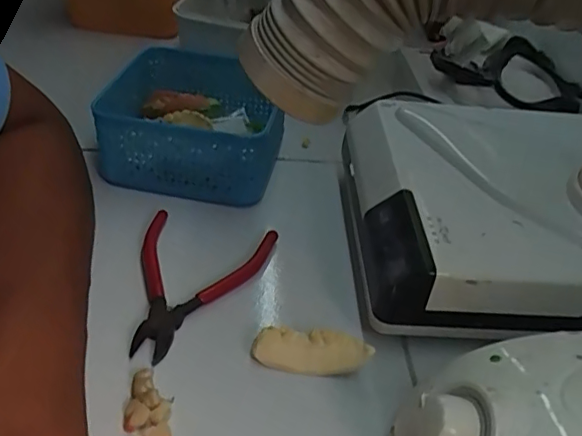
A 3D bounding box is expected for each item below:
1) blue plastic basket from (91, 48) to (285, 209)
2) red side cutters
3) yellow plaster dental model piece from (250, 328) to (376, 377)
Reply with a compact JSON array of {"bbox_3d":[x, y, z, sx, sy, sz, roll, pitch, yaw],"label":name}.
[{"bbox_3d":[-0.077,-0.073,0.455,0.134,0.062,0.118,8,39,2],"label":"blue plastic basket"},{"bbox_3d":[-0.060,0.039,0.353,0.083,0.012,0.109,9,39,3],"label":"red side cutters"},{"bbox_3d":[0.011,0.075,0.317,0.063,0.017,0.019,7,39,0],"label":"yellow plaster dental model piece"}]

